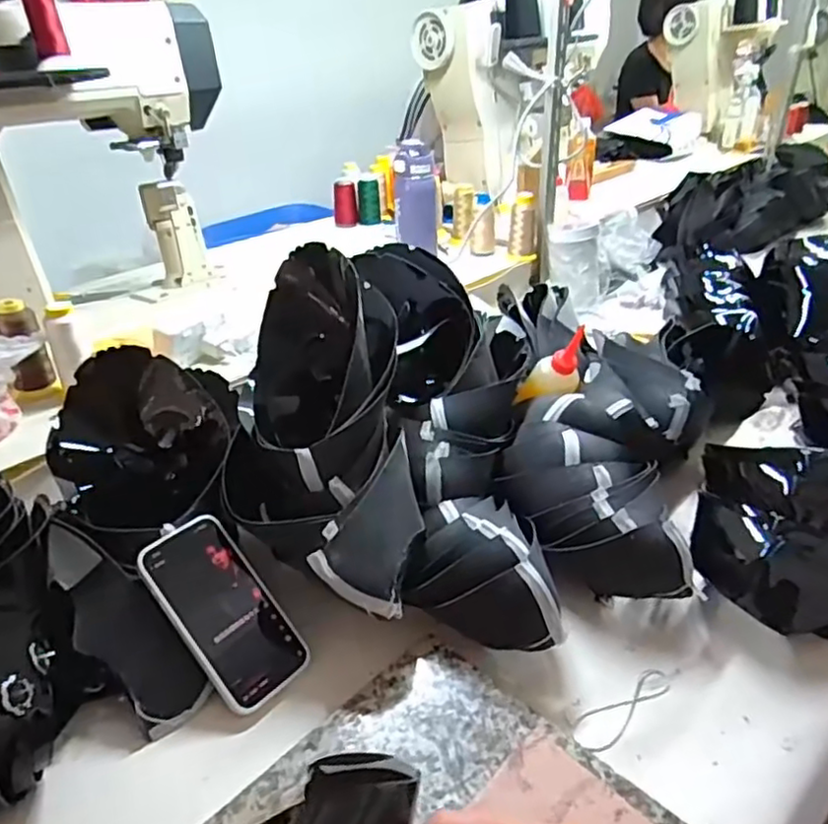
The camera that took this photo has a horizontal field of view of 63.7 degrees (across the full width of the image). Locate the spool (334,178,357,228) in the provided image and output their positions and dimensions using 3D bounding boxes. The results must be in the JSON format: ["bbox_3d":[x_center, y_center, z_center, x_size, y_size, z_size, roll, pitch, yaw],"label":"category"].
[{"bbox_3d":[-0.154,-0.466,1.490,0.048,0.094,0.038,-5,32,-5],"label":"spool"}]

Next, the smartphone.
[{"bbox_3d":[-0.166,0.174,0.586,0.082,0.012,0.167,-31,82,-39],"label":"smartphone"}]

